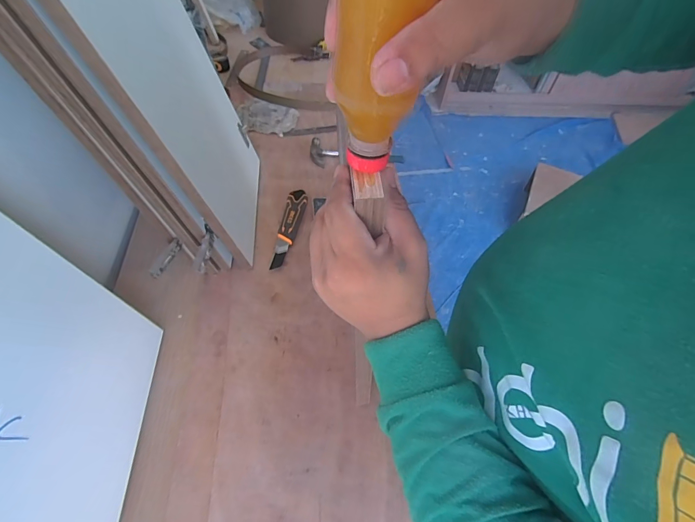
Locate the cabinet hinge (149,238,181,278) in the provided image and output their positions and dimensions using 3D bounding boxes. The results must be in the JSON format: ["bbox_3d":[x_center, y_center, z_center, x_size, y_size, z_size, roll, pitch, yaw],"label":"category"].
[{"bbox_3d":[-0.322,-0.007,0.660,0.022,0.018,0.074,17,54,6],"label":"cabinet hinge"}]

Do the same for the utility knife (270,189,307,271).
[{"bbox_3d":[-0.132,-0.081,0.832,0.045,0.014,0.233,10,54,2],"label":"utility knife"}]

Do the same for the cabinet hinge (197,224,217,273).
[{"bbox_3d":[-0.252,-0.022,0.661,0.020,0.029,0.083,4,54,-3],"label":"cabinet hinge"}]

